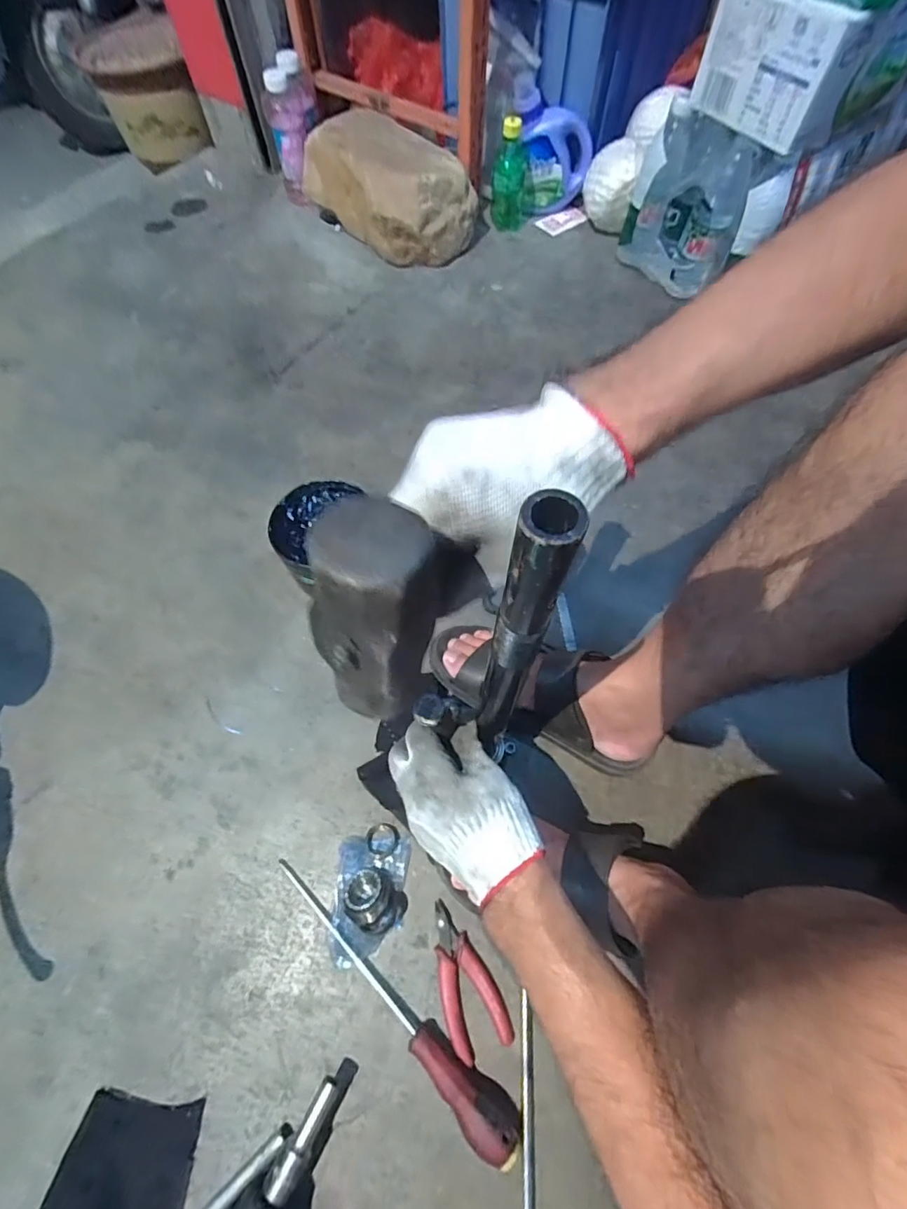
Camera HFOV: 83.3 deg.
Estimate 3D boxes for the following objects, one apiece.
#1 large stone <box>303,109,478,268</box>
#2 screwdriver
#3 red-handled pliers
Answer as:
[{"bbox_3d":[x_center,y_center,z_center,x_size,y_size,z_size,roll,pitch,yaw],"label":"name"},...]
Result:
[{"bbox_3d":[-0.117,-0.779,0.950,0.309,0.140,0.216,39,72,19],"label":"large stone"},{"bbox_3d":[-0.065,0.357,0.461,0.301,0.029,0.038,37,71,18],"label":"screwdriver"},{"bbox_3d":[0.008,0.347,0.478,0.058,0.009,0.121,-22,65,-8],"label":"red-handled pliers"}]

